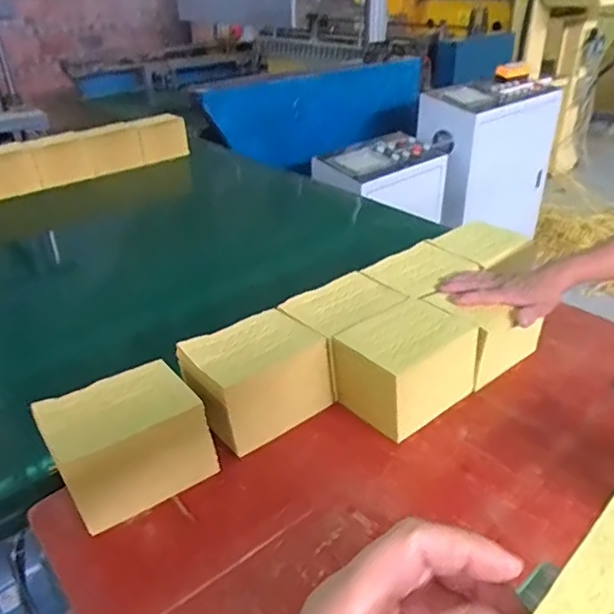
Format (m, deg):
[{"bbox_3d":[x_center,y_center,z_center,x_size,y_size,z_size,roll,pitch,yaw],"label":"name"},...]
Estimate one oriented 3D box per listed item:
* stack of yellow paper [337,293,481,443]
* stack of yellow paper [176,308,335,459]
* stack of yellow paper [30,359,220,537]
[{"bbox_3d":[0.133,0.082,0.790,0.168,0.107,0.127,-26,39,-34],"label":"stack of yellow paper"},{"bbox_3d":[-0.071,0.103,0.762,0.176,0.120,0.125,-23,37,-32],"label":"stack of yellow paper"},{"bbox_3d":[-0.212,0.158,0.670,0.162,0.111,0.121,-22,37,-30],"label":"stack of yellow paper"}]

